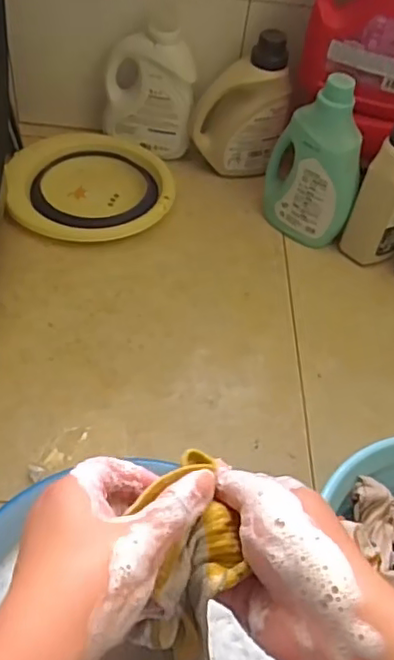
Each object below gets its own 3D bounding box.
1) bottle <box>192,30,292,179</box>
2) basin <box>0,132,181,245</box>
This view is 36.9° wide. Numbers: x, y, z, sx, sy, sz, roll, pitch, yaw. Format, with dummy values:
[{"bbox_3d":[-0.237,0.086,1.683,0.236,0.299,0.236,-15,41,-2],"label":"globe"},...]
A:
[{"bbox_3d":[0.085,-0.424,1.141,0.173,0.254,0.081,5,51,-4],"label":"bottle"},{"bbox_3d":[-0.203,-0.276,1.134,0.304,0.056,0.273,-6,53,-13],"label":"basin"}]

